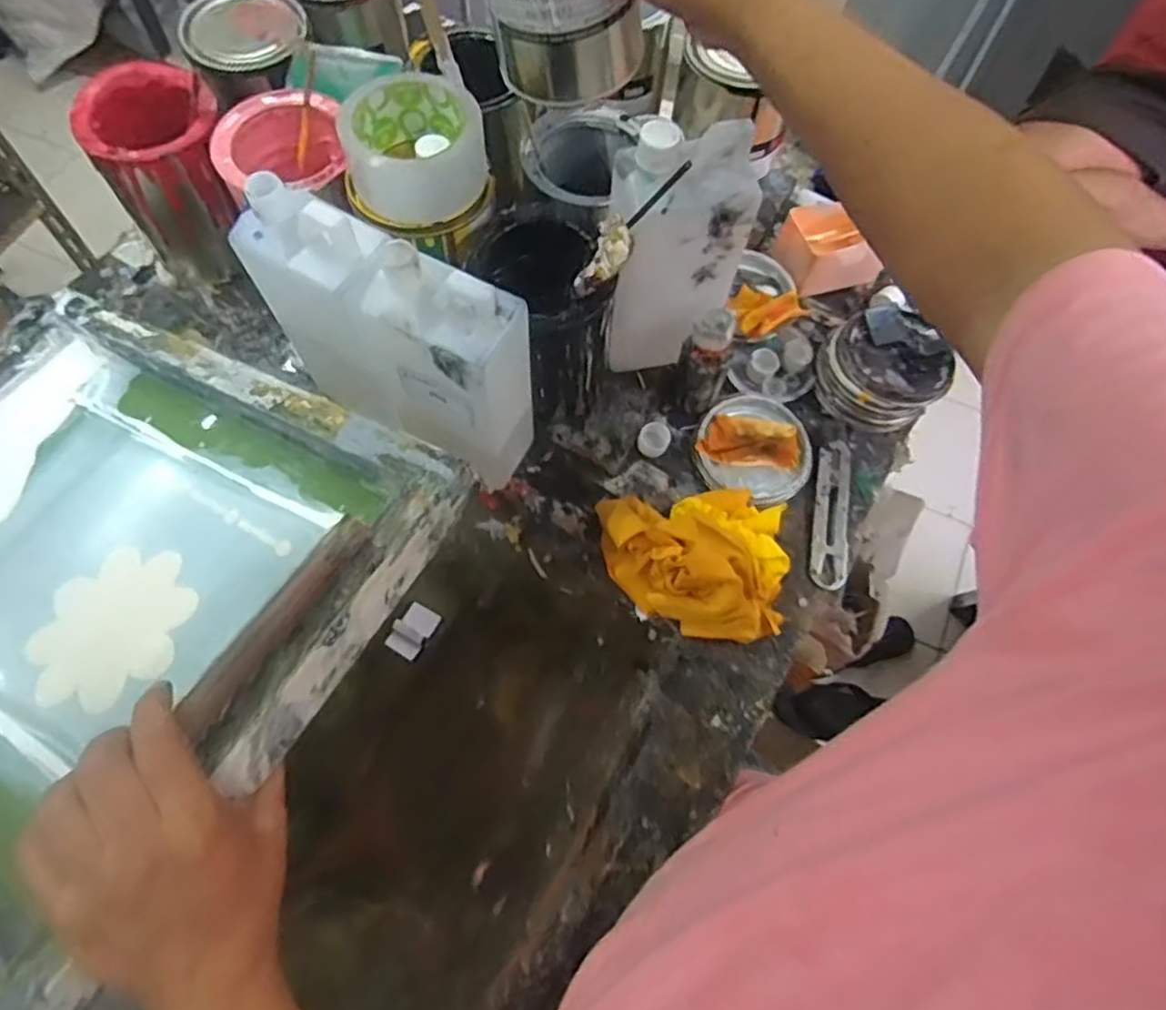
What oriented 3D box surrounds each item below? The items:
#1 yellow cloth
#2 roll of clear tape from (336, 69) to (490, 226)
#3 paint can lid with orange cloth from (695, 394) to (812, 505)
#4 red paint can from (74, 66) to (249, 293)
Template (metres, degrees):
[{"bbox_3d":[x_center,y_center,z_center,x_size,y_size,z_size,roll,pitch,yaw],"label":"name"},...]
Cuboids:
[{"bbox_3d":[0.093,0.039,0.539,0.142,0.078,0.127,-6,67,-6],"label":"yellow cloth"},{"bbox_3d":[-0.121,-0.254,0.495,0.098,0.048,0.092,-17,68,-10],"label":"roll of clear tape"},{"bbox_3d":[0.155,-0.055,0.611,0.098,0.017,0.102,1,66,-3],"label":"paint can lid with orange cloth"},{"bbox_3d":[-0.356,-0.288,0.616,0.101,0.151,0.103,1,66,-3],"label":"red paint can"}]

